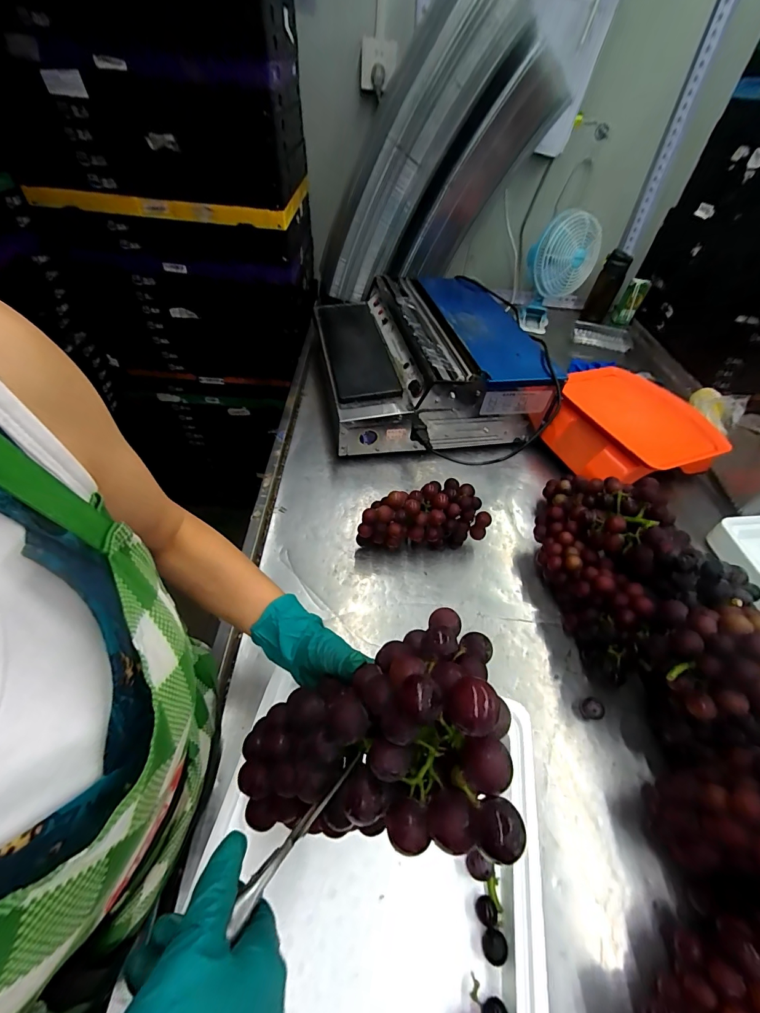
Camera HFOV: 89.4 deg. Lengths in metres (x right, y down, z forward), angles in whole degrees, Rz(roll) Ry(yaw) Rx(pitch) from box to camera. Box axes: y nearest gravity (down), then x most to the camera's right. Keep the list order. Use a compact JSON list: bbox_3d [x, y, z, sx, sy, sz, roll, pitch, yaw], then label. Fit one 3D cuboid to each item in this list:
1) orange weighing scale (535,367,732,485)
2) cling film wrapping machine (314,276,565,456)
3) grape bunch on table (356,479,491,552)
[{"bbox_3d":[0.495,-0.149,0.805,0.227,0.137,0.292,-13,52,-16],"label":"orange weighing scale"},{"bbox_3d":[0.096,-0.354,0.919,0.446,0.189,0.577,-5,50,-10],"label":"cling film wrapping machine"},{"bbox_3d":[0.068,0.020,0.646,0.212,0.101,0.091,-8,51,-12],"label":"grape bunch on table"}]

